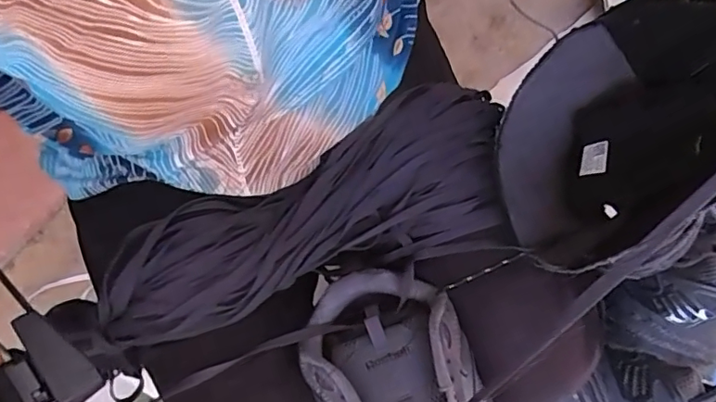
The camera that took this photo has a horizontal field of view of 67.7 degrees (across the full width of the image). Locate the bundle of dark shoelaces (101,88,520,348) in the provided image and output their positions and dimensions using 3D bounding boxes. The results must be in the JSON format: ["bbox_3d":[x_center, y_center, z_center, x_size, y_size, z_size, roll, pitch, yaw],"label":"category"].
[{"bbox_3d":[-0.034,0.004,0.420,0.321,0.041,0.123,-19,74,-3],"label":"bundle of dark shoelaces"}]

